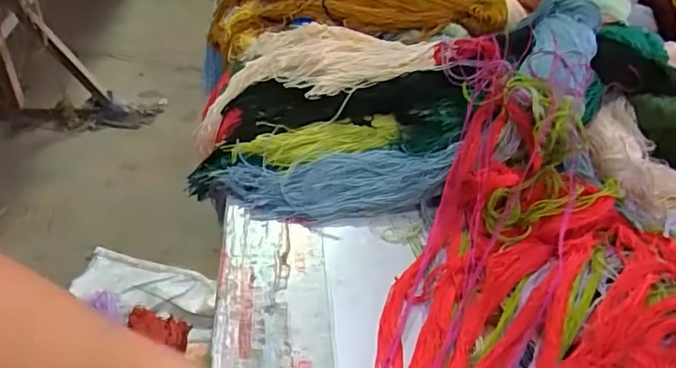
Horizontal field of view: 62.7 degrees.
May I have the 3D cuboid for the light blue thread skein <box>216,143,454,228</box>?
[{"bbox_3d":[-0.002,0.003,0.493,0.205,0.032,0.058,-7,43,-2],"label":"light blue thread skein"}]

